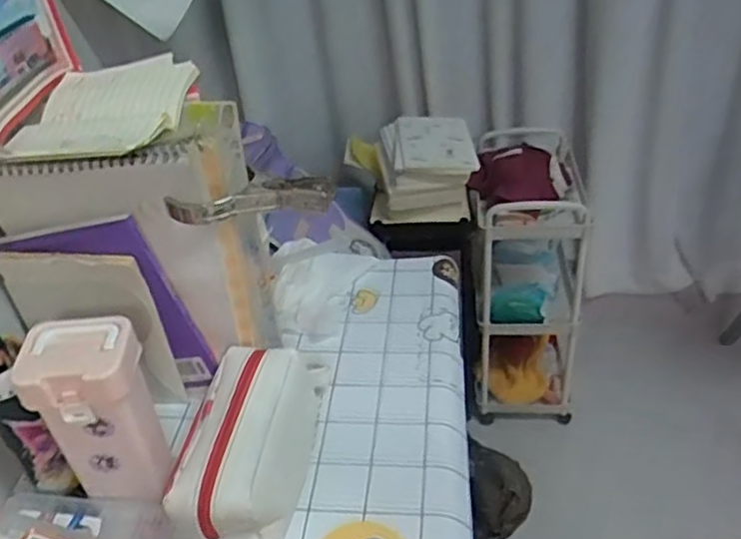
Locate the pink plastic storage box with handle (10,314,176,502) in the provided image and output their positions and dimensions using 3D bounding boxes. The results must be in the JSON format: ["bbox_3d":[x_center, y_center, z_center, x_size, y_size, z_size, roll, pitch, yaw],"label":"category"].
[{"bbox_3d":[-0.218,0.122,0.565,0.083,0.164,0.063,-7,35,-3],"label":"pink plastic storage box with handle"}]

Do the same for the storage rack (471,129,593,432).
[{"bbox_3d":[0.353,0.018,1.540,0.219,0.570,0.378,4,37,12],"label":"storage rack"}]

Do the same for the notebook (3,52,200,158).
[{"bbox_3d":[-0.223,-0.133,0.562,0.121,0.032,0.160,-1,36,6],"label":"notebook"}]

